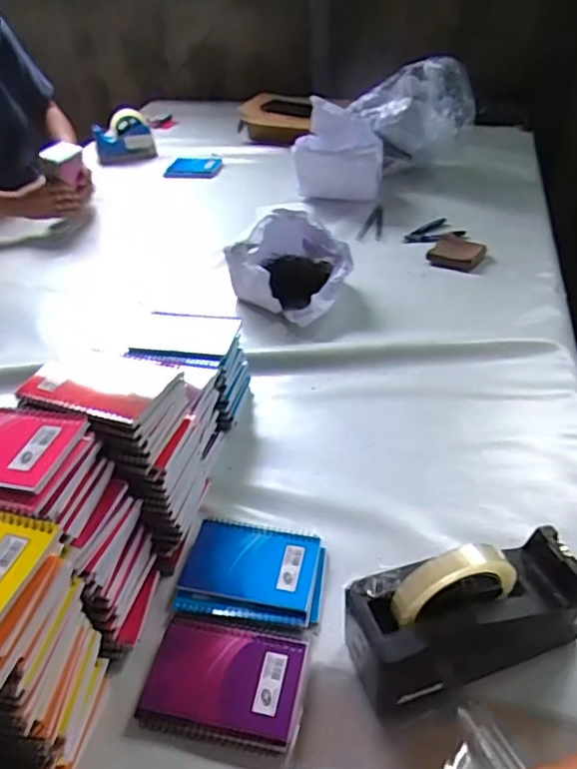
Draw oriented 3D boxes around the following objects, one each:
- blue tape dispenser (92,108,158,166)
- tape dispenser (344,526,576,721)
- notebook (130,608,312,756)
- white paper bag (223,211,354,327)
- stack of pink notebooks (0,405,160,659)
[{"bbox_3d":[-0.445,-0.662,1.545,0.152,0.115,0.089,-14,40,-12],"label":"blue tape dispenser"},{"bbox_3d":[0.149,0.190,0.488,0.200,0.123,0.085,-15,40,-13],"label":"tape dispenser"},{"bbox_3d":[-0.054,0.256,0.500,0.129,0.015,0.097,5,40,11],"label":"notebook"},{"bbox_3d":[0.006,-0.205,0.957,0.190,0.121,0.165,16,43,23],"label":"white paper bag"},{"bbox_3d":[-0.218,0.133,0.519,0.169,0.206,0.105,9,41,15],"label":"stack of pink notebooks"}]

